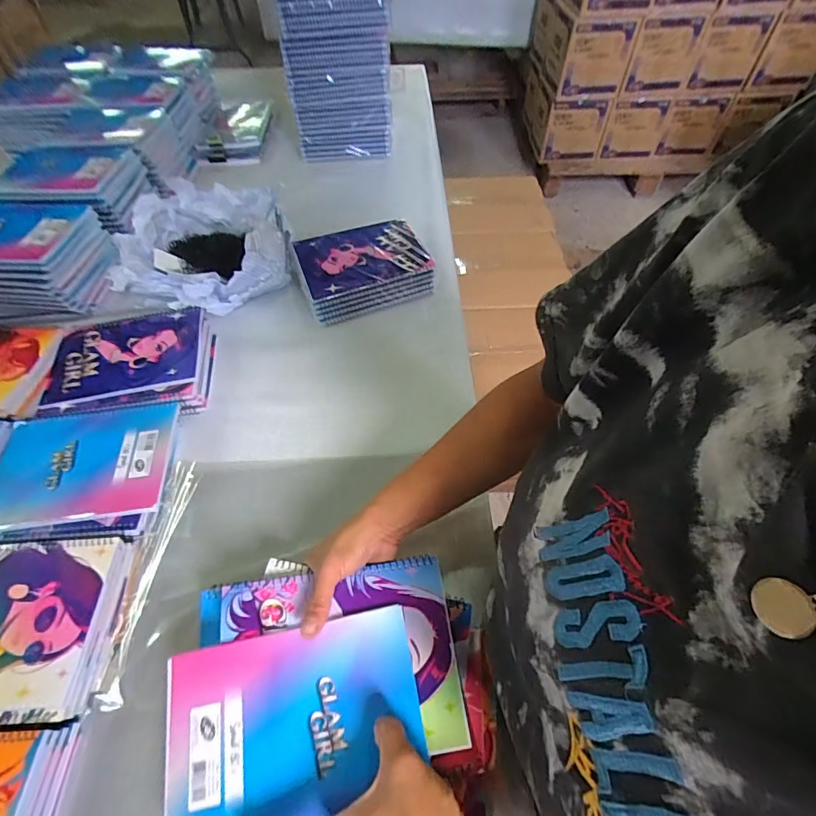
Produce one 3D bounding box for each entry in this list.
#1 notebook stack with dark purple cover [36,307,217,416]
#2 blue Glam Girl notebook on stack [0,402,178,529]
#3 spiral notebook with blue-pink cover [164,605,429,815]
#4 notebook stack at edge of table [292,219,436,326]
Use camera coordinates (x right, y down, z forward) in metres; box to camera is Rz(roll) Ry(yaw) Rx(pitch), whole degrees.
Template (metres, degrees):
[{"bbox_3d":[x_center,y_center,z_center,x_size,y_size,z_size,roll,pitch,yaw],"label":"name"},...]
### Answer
[{"bbox_3d":[-0.388,-0.067,0.623,0.208,0.035,0.178,-4,54,-2],"label":"notebook stack with dark purple cover"},{"bbox_3d":[-0.389,0.061,0.515,0.205,0.010,0.149,-6,54,-4],"label":"blue Glam Girl notebook on stack"},{"bbox_3d":[-0.088,0.254,0.345,0.194,0.016,0.144,-10,56,-7],"label":"spiral notebook with blue-pink cover"},{"bbox_3d":[-0.073,-0.230,0.718,0.197,0.056,0.146,-16,56,-11],"label":"notebook stack at edge of table"}]

